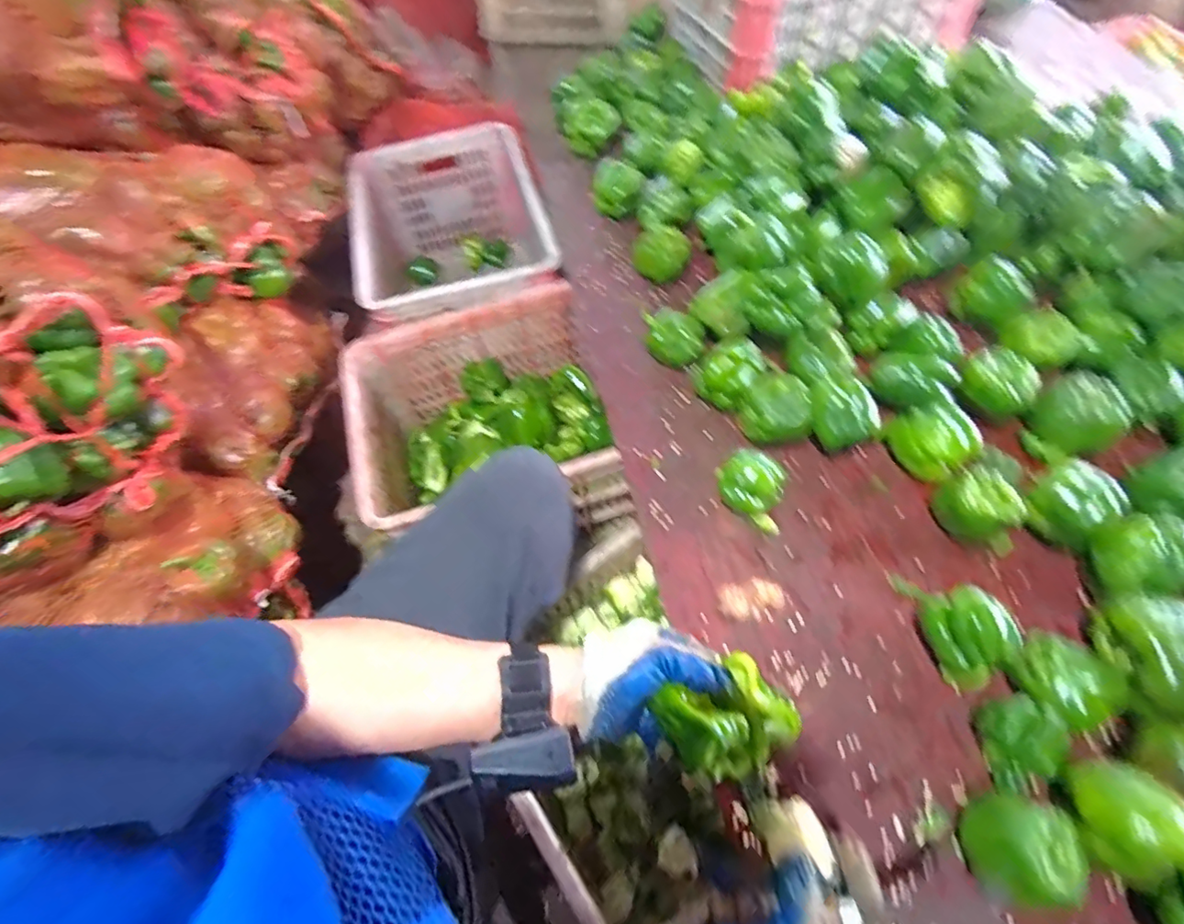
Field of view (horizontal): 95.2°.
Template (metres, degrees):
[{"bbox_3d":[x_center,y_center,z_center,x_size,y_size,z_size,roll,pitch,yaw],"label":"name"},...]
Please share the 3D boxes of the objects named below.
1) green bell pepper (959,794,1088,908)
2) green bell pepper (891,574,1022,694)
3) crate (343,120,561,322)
[{"bbox_3d":[0.337,0.309,0.429,0.070,0.065,0.073,21,63,15],"label":"green bell pepper"},{"bbox_3d":[0.352,0.150,0.516,0.066,0.063,0.111,-14,59,-5],"label":"green bell pepper"},{"bbox_3d":[-0.290,-0.413,1.185,0.379,0.321,0.517,-13,59,-4],"label":"crate"}]

